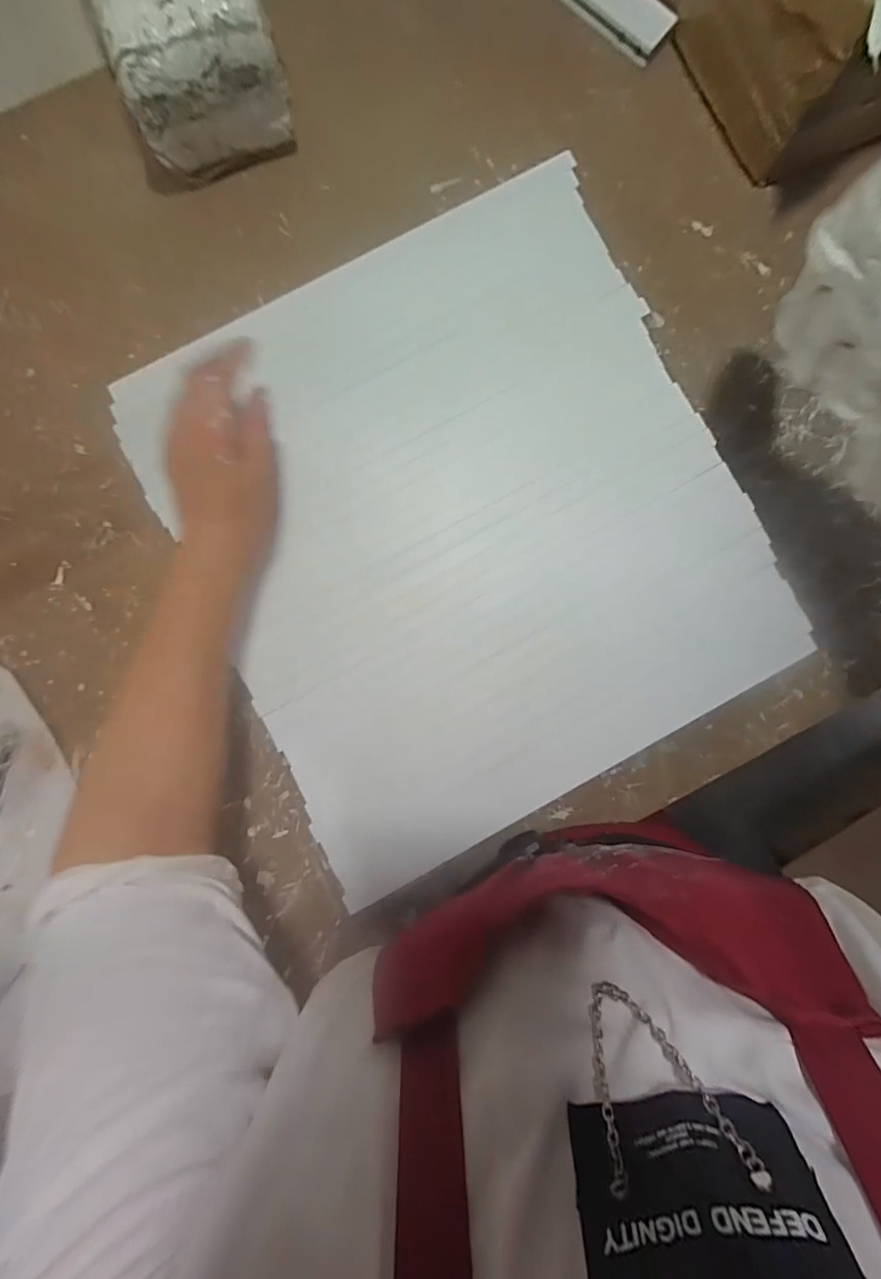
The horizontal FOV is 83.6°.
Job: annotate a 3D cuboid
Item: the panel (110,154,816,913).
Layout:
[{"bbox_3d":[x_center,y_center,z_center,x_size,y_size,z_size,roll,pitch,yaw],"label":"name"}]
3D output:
[{"bbox_3d":[0.022,-0.091,0.396,0.420,0.037,0.449,-27,92,-2],"label":"panel"}]

